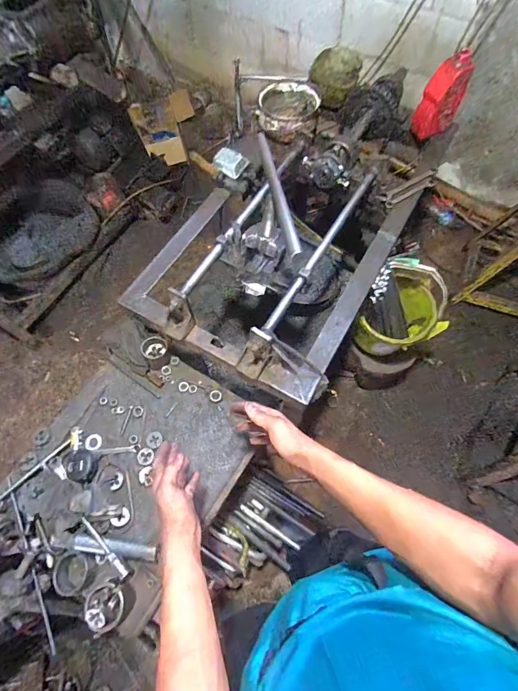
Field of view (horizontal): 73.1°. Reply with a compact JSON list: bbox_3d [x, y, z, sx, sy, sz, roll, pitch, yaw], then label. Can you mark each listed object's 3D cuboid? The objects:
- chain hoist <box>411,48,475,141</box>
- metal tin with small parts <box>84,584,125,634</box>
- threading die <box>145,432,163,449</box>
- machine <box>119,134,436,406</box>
[{"bbox_3d":[0.504,-0.685,0.967,0.093,0.181,0.090,0,67,1],"label":"chain hoist"},{"bbox_3d":[-0.276,0.474,0.633,0.061,0.037,0.067,0,67,1],"label":"metal tin with small parts"},{"bbox_3d":[-0.234,0.210,0.778,0.037,0.005,0.035,0,67,1],"label":"threading die"},{"bbox_3d":[0.041,-0.280,0.761,0.486,0.295,0.626,27,70,12],"label":"machine"}]

